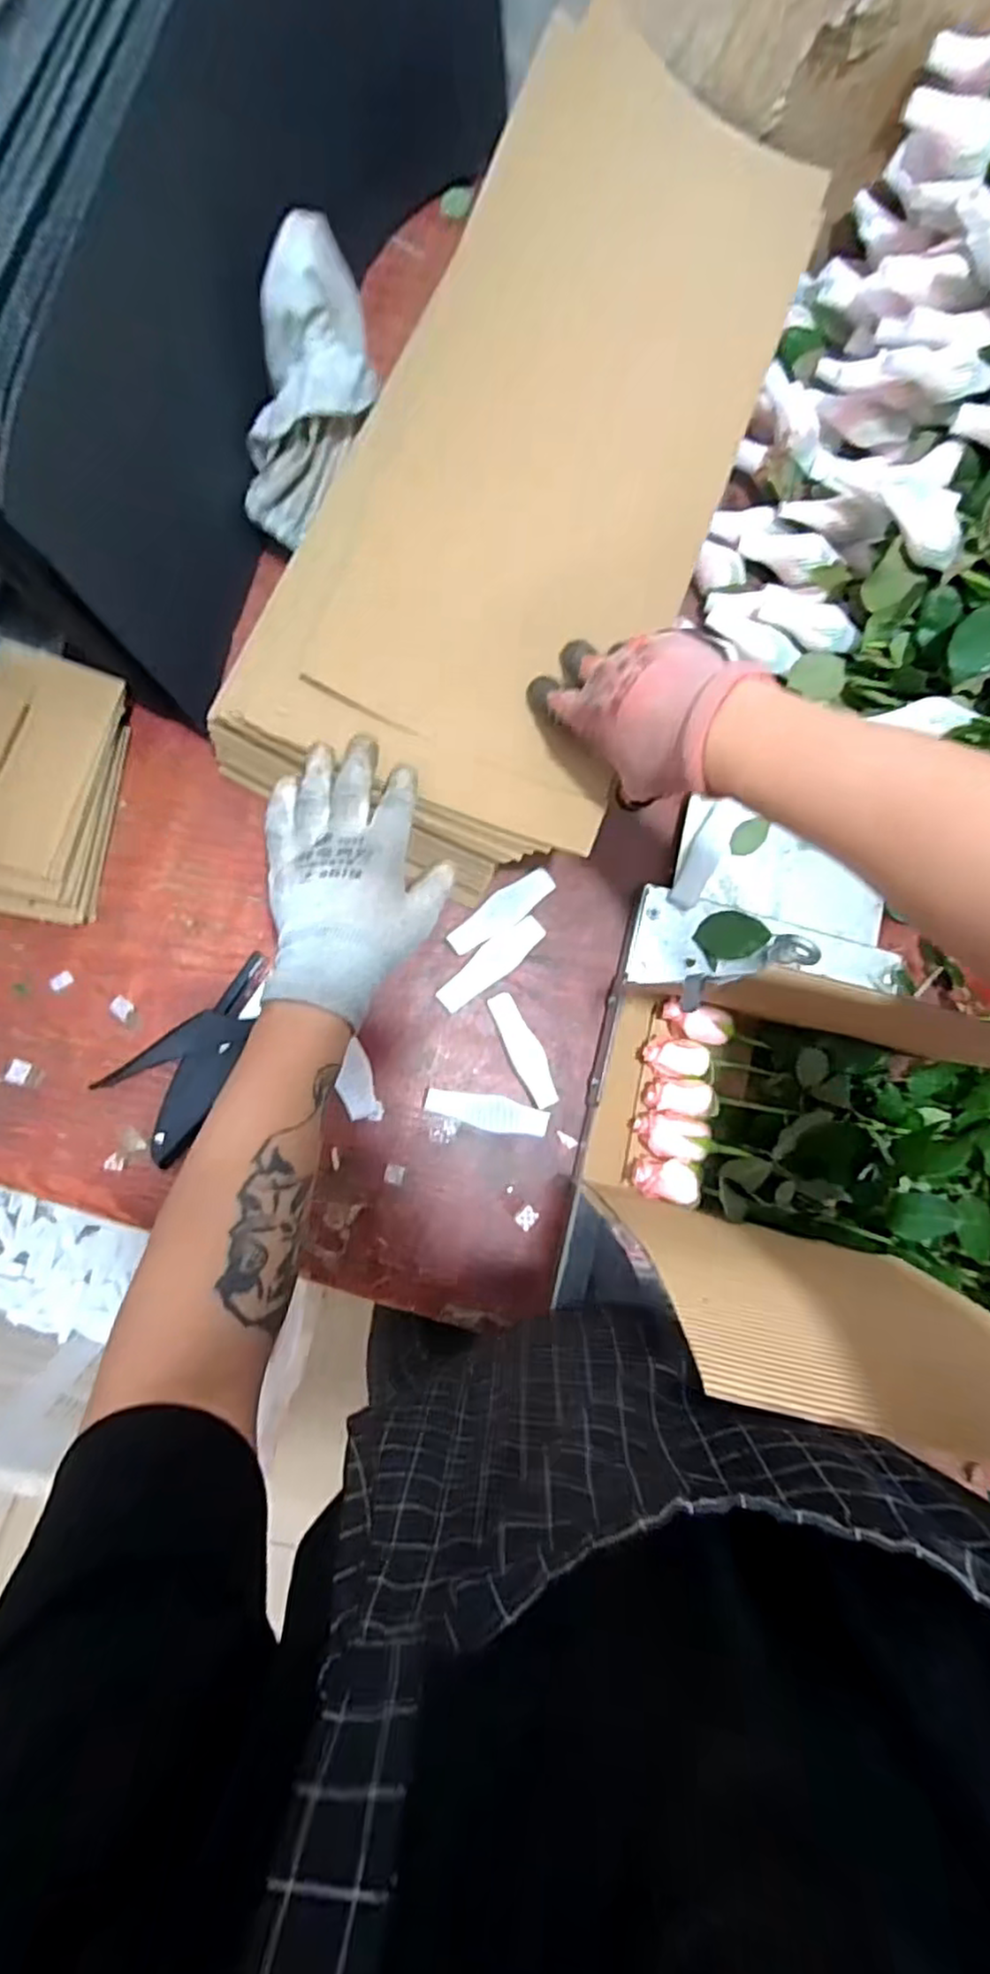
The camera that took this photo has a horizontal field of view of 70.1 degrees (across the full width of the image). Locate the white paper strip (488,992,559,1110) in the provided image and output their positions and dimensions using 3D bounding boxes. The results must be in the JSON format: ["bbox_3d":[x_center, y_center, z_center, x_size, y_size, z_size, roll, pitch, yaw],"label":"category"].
[{"bbox_3d":[0.021,0.046,0.518,0.023,0.008,0.087,-22,88,-9],"label":"white paper strip"}]

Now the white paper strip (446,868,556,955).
[{"bbox_3d":[0.005,-0.055,0.521,0.087,0.010,0.026,-35,90,-9],"label":"white paper strip"}]

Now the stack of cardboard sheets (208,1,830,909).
[{"bbox_3d":[0.038,-0.380,0.500,0.248,0.038,0.599,22,82,-5],"label":"stack of cardboard sheets"}]

